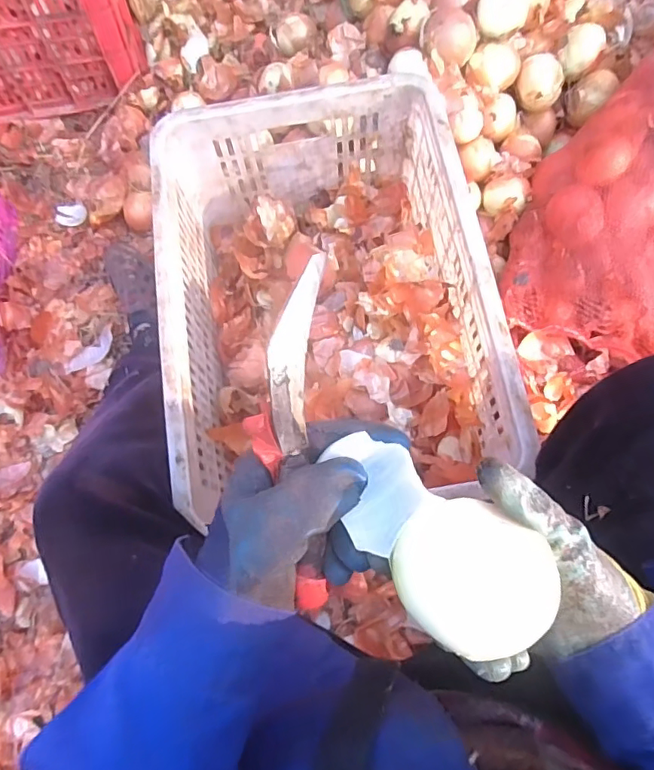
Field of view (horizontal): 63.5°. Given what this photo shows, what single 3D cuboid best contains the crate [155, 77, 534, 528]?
[{"bbox_3d":[-0.005,-0.108,0.685,0.361,0.233,0.501,-9,78,0],"label":"crate"}]

